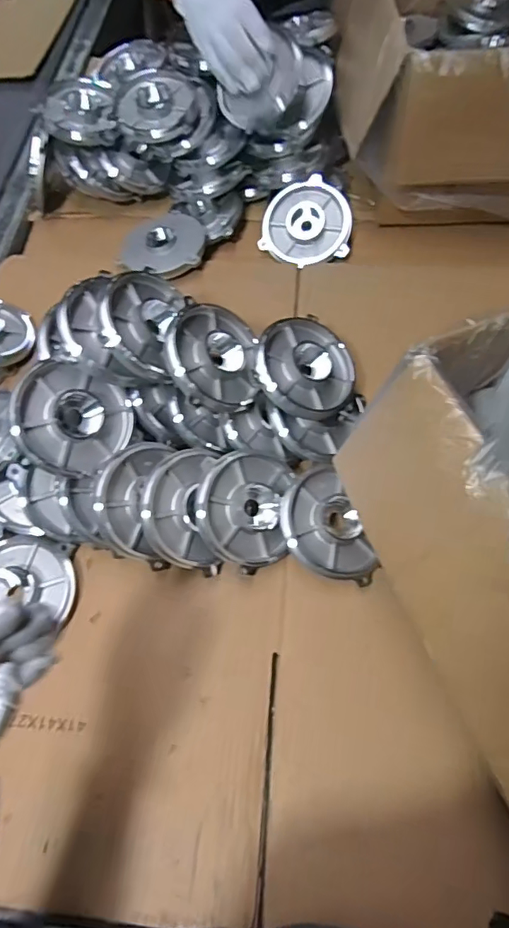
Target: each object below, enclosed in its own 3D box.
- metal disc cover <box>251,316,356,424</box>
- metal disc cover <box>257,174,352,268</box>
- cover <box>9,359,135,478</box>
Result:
[{"bbox_3d":[0.055,-0.105,0.550,0.105,0.030,0.105,26,70,-14],"label":"metal disc cover"},{"bbox_3d":[0.068,-0.327,0.708,0.117,0.023,0.117,-1,85,9],"label":"metal disc cover"},{"bbox_3d":[-0.165,-0.045,0.485,0.104,0.021,0.104,23,73,-31],"label":"cover"}]

